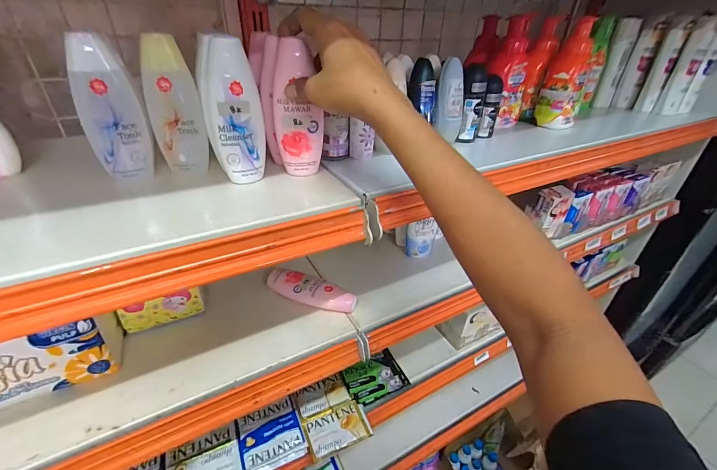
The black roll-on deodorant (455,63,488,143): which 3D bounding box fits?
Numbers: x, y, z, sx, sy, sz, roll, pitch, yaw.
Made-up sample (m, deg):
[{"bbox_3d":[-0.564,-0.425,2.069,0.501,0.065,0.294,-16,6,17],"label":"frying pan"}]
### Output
[{"bbox_3d":[0.162,-0.188,0.476,0.032,0.102,0.033,13,35,16],"label":"black roll-on deodorant"}]

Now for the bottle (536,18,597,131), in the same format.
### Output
[{"bbox_3d":[0.345,-0.262,0.547,0.063,0.155,0.051,16,36,20],"label":"bottle"}]

